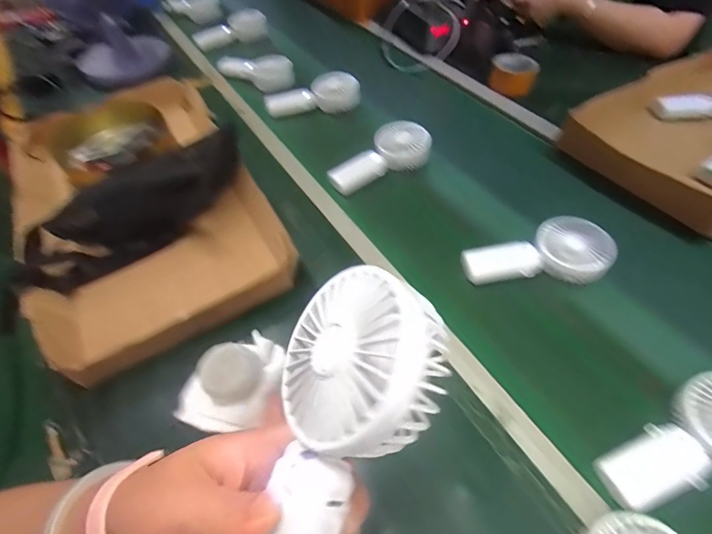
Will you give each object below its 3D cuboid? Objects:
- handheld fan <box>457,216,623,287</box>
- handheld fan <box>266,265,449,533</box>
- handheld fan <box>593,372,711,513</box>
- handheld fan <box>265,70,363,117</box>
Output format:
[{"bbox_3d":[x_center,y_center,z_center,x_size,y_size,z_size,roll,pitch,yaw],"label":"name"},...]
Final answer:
[{"bbox_3d":[0.236,-0.022,0.530,0.185,0.042,0.093,-4,51,1],"label":"handheld fan"},{"bbox_3d":[-0.019,0.088,0.182,0.078,0.042,0.177,22,87,20],"label":"handheld fan"},{"bbox_3d":[0.320,0.168,0.372,0.182,0.032,0.088,-18,53,-10],"label":"handheld fan"},{"bbox_3d":[-0.089,-0.353,0.839,0.196,0.073,0.040,-17,52,-9],"label":"handheld fan"}]

